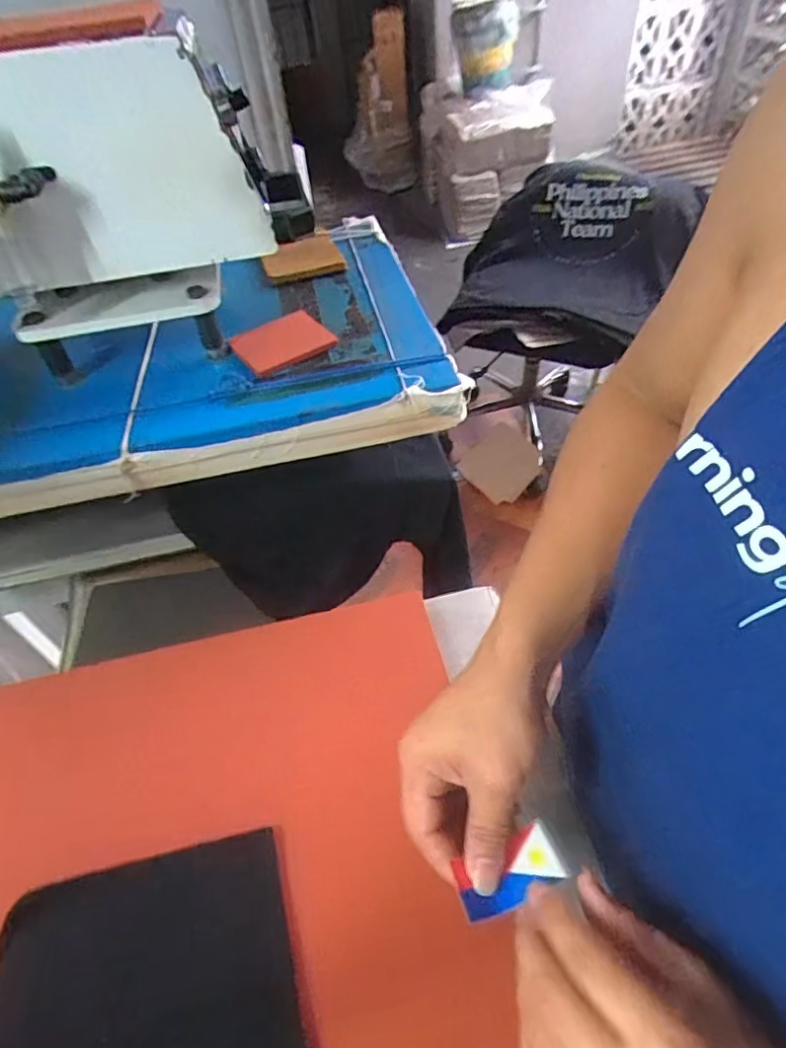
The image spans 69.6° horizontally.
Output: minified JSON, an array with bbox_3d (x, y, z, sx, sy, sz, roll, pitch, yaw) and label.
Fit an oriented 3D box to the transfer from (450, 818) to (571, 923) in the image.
[{"bbox_3d":[0.062,0.189,0.307,0.057,0.007,0.029,-24,58,-11],"label":"transfer"}]

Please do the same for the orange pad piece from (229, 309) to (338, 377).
[{"bbox_3d":[-0.112,-0.187,0.577,0.089,0.010,0.076,-27,51,-18],"label":"orange pad piece"}]

